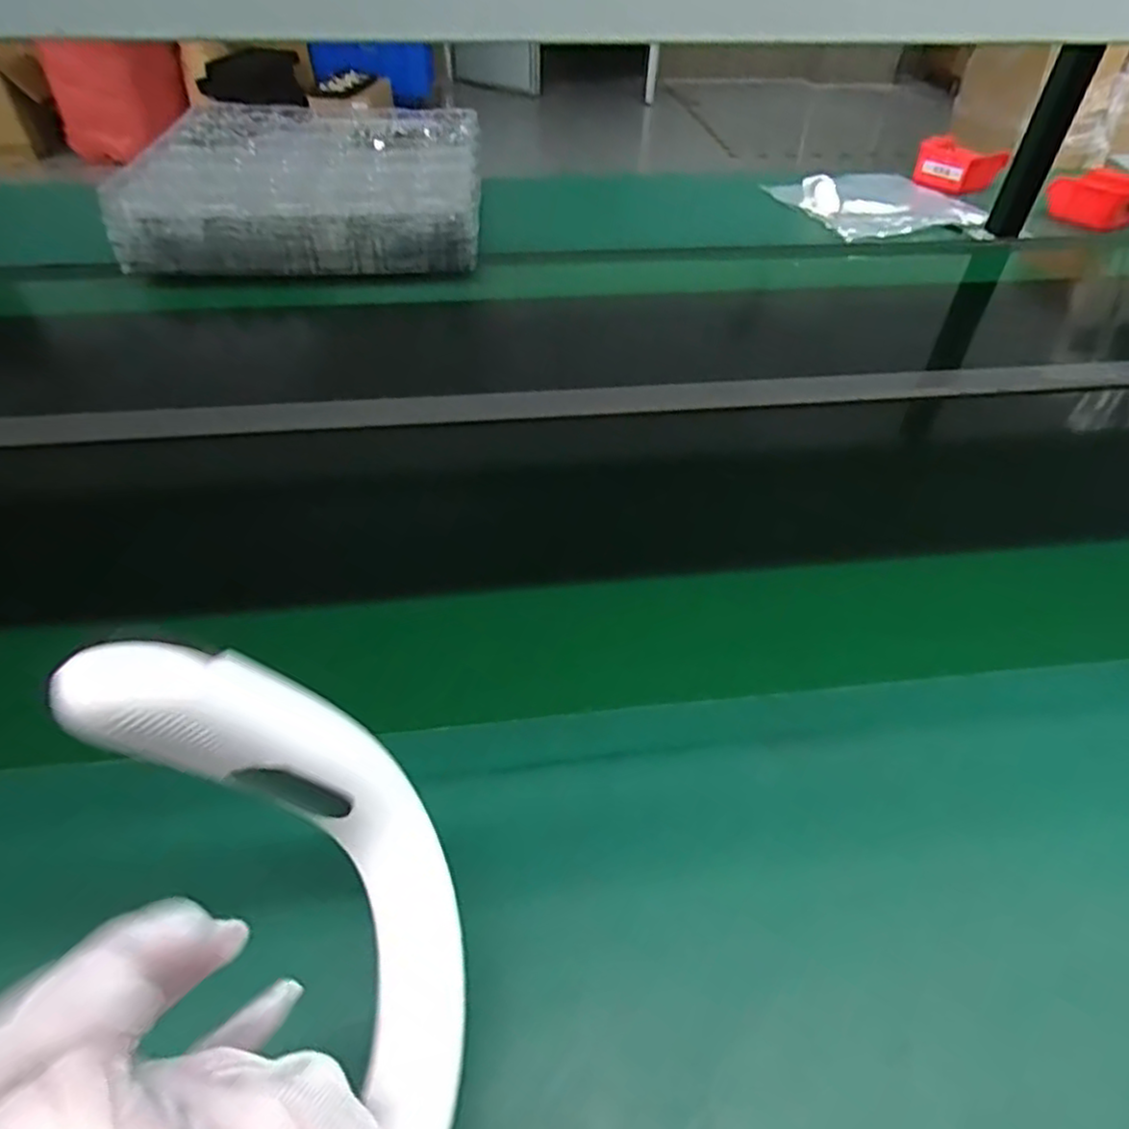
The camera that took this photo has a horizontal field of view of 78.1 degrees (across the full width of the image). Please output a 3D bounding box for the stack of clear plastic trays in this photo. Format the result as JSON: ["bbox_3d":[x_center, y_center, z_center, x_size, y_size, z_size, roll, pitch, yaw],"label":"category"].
[{"bbox_3d":[-0.412,-0.643,1.177,0.531,0.124,0.459,-3,45,-3],"label":"stack of clear plastic trays"}]

